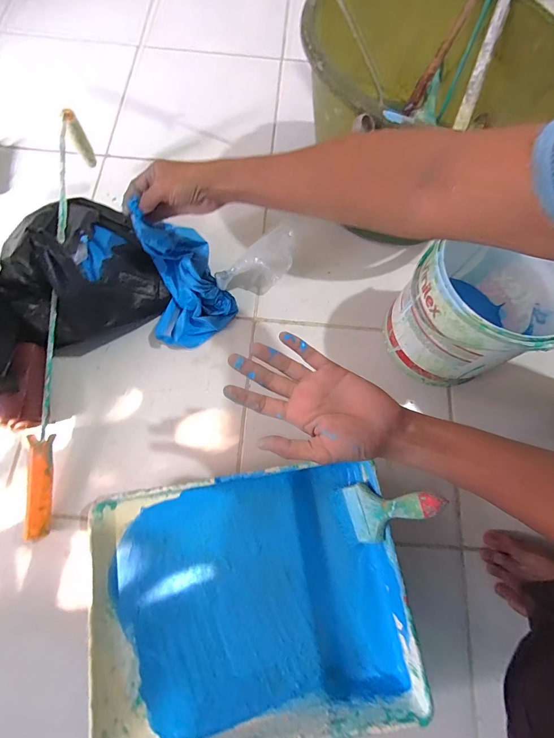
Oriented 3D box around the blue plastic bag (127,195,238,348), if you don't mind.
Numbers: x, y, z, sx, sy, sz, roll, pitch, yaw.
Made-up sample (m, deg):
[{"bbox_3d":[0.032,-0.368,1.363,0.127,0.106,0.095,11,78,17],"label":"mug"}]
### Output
[{"bbox_3d":[-0.149,-0.139,0.484,0.129,0.150,0.168,-25,75,-8],"label":"blue plastic bag"}]

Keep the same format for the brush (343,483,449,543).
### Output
[{"bbox_3d":[0.124,0.155,0.367,0.020,0.147,0.062,-14,72,-29],"label":"brush"}]

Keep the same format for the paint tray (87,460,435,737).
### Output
[{"bbox_3d":[-0.033,0.268,0.403,0.355,0.076,0.263,-9,73,-4],"label":"paint tray"}]

